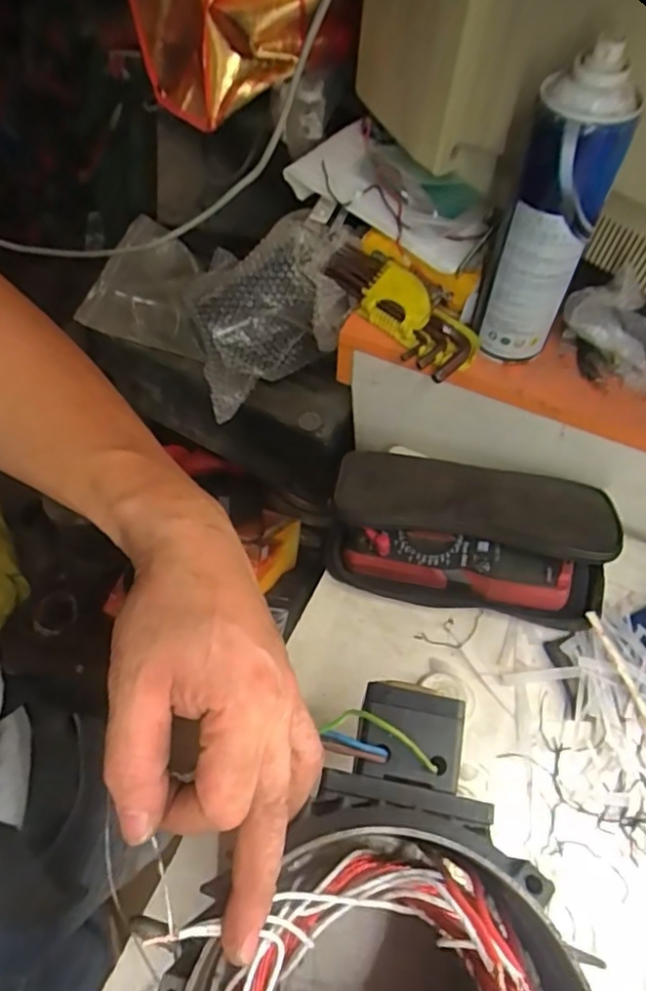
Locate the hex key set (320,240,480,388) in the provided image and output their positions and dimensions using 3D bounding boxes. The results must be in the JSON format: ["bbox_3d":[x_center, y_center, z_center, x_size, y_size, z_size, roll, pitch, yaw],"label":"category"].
[{"bbox_3d":[0.070,-0.175,0.523,0.059,0.035,0.167,-34,65,-19],"label":"hex key set"}]

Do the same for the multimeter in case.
[{"bbox_3d":[0.123,0.025,0.506,0.231,0.076,0.136,10,59,6],"label":"multimeter in case"}]

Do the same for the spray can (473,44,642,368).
[{"bbox_3d":[0.162,-0.195,0.424,0.063,0.208,0.054,19,61,11],"label":"spray can"}]

